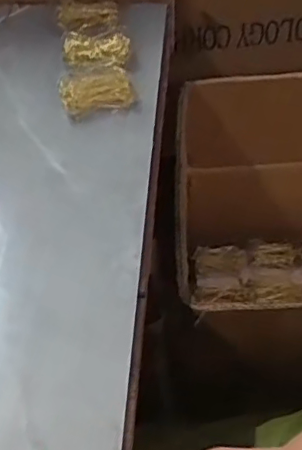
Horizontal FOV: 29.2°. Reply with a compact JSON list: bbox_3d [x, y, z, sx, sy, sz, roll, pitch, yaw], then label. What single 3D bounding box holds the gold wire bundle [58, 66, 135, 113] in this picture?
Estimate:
[{"bbox_3d":[-0.056,-0.136,0.589,0.070,0.018,0.051,-12,50,-6],"label":"gold wire bundle"}]

